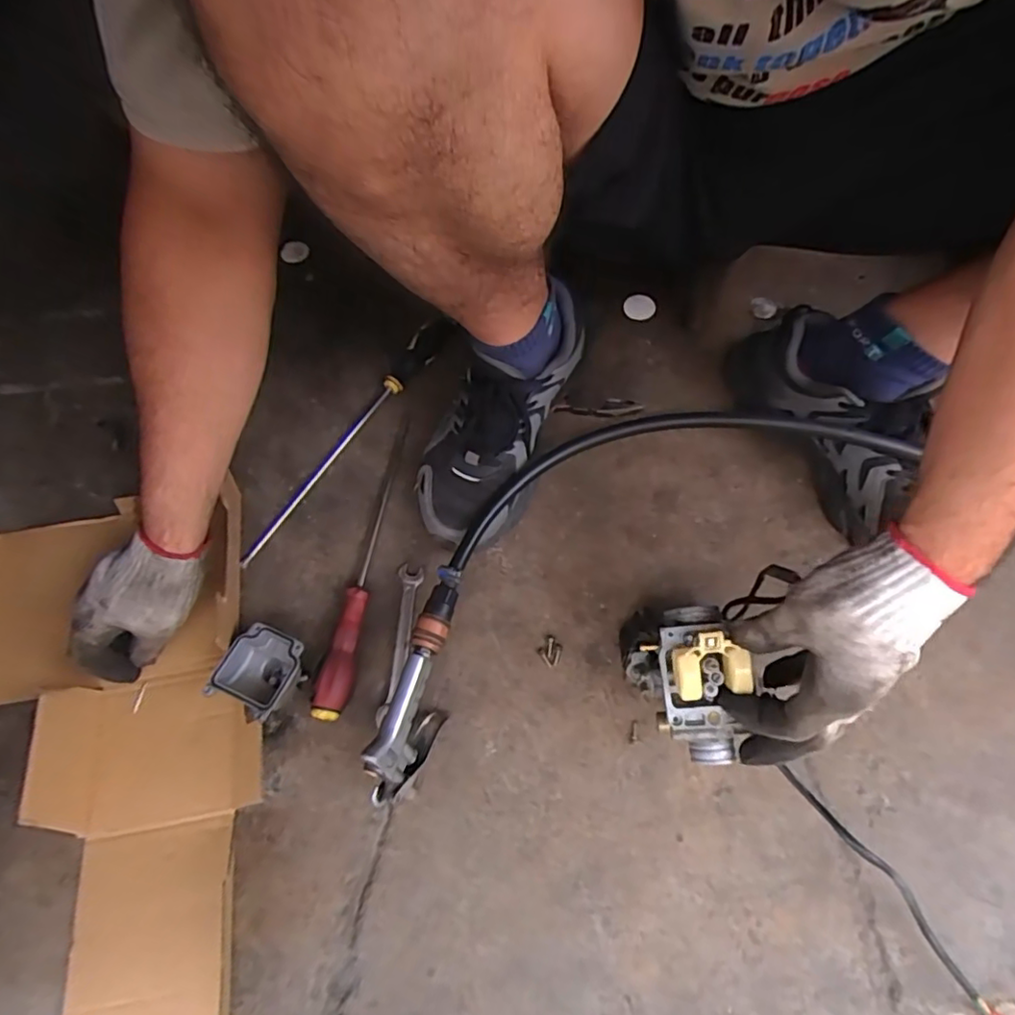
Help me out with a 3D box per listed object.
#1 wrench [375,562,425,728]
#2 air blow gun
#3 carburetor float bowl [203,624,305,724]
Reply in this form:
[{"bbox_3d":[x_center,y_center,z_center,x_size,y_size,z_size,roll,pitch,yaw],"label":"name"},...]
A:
[{"bbox_3d":[-0.095,0.118,0.511,0.023,0.011,0.138,2,66,4],"label":"wrench"},{"bbox_3d":[-0.068,0.141,0.466,0.042,0.074,0.181,15,67,9],"label":"air blow gun"},{"bbox_3d":[-0.203,0.139,0.485,0.066,0.045,0.068,17,67,10],"label":"carburetor float bowl"}]

